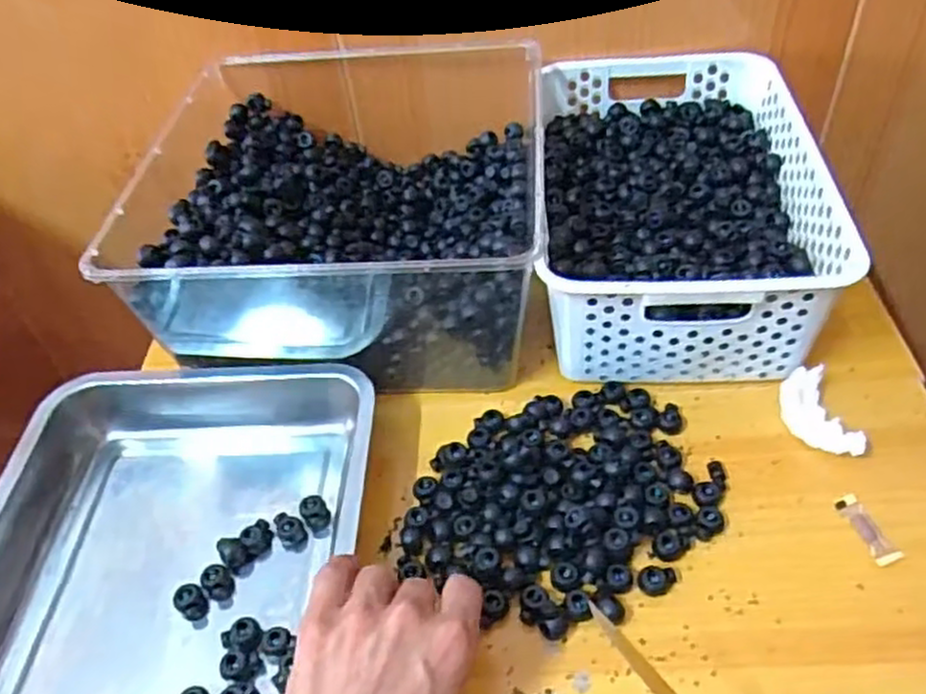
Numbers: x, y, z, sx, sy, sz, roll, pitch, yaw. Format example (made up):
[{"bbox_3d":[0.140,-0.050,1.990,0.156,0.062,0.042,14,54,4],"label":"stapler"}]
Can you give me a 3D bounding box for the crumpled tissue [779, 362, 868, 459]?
[{"bbox_3d":[0.239,0.047,0.509,0.032,0.024,0.066,-16,47,-8],"label":"crumpled tissue"}]

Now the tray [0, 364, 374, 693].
[{"bbox_3d":[-0.182,0.142,0.469,0.241,0.060,0.323,-2,47,5],"label":"tray"}]

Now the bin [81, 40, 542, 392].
[{"bbox_3d":[-0.086,-0.116,0.628,0.287,0.123,0.310,-1,47,7],"label":"bin"}]

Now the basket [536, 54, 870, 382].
[{"bbox_3d":[0.167,-0.116,0.605,0.201,0.092,0.303,0,47,7],"label":"basket"}]

